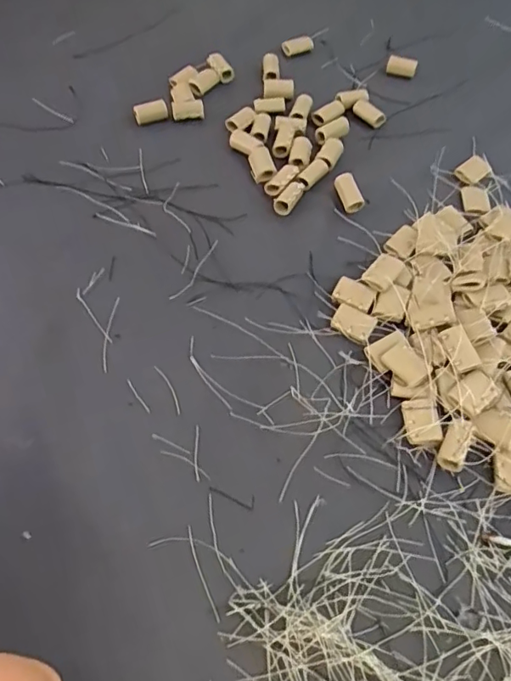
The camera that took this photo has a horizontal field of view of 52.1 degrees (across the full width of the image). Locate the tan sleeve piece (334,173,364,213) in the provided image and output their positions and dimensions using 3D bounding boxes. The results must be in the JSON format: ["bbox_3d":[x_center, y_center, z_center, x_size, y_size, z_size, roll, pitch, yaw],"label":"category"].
[{"bbox_3d":[0.053,-0.082,0.293,0.013,0.013,0.020,-10,58,-8],"label":"tan sleeve piece"}]

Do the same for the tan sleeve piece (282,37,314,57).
[{"bbox_3d":[0.032,-0.218,0.385,0.025,0.009,0.007,-20,60,-14],"label":"tan sleeve piece"}]

